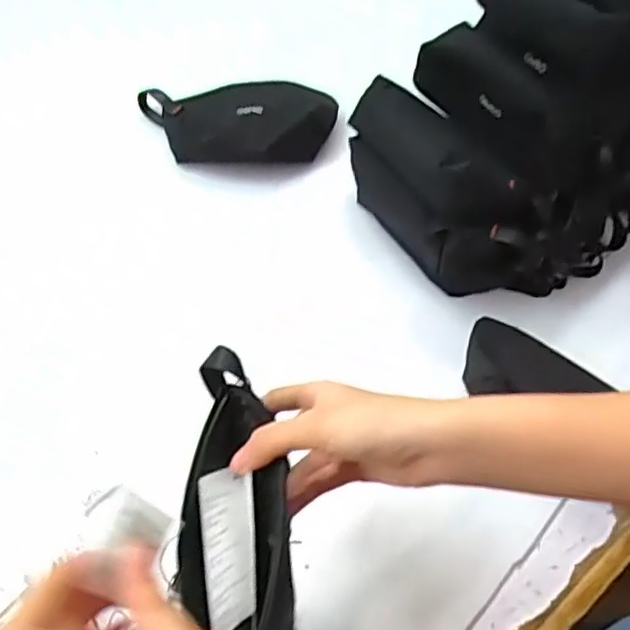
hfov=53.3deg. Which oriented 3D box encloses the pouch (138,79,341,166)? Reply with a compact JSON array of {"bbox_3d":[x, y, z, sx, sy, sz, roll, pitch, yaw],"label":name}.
[{"bbox_3d":[-0.083,-0.203,0.656,0.202,0.053,0.083,0,66,-2],"label":"pouch"}]

